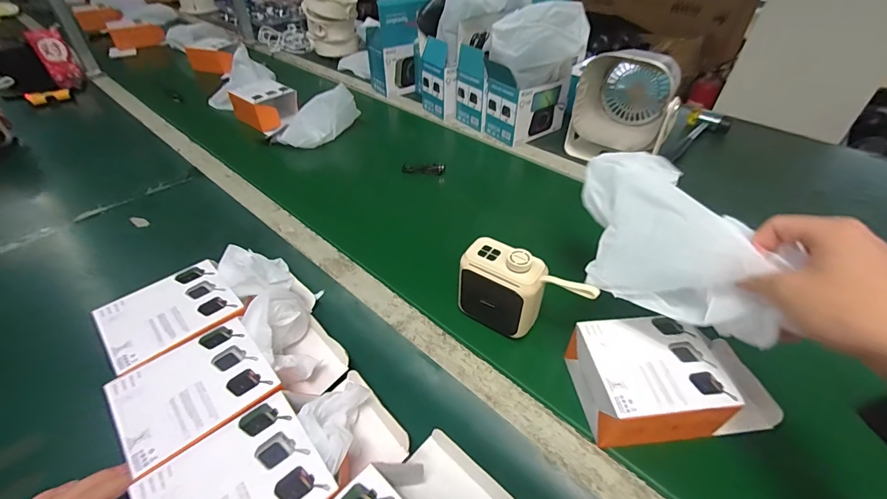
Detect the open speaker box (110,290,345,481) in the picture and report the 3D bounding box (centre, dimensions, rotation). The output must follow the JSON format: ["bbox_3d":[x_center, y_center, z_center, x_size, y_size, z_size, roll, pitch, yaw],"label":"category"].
[{"bbox_3d":[-0.184,0.114,0.357,0.168,0.067,0.098,-31,51,-30],"label":"open speaker box"}]

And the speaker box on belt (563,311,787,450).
[{"bbox_3d":[0.201,0.122,0.368,0.145,0.058,0.103,1,43,0],"label":"speaker box on belt"}]

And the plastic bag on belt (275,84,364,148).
[{"bbox_3d":[-0.247,-0.255,0.764,0.082,0.080,0.160,31,63,28],"label":"plastic bag on belt"}]

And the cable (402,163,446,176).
[{"bbox_3d":[-0.036,-0.142,0.699,0.077,0.023,0.019,5,43,5],"label":"cable"}]

